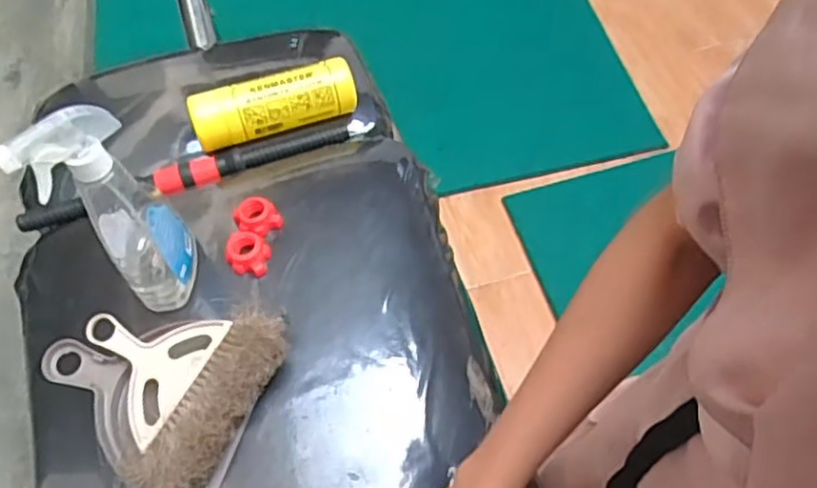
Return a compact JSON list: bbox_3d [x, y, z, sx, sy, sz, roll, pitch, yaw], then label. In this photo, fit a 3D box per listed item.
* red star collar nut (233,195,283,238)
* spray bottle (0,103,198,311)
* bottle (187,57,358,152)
[{"bbox_3d":[-0.160,-0.027,0.715,0.045,0.023,0.042,28,63,19],"label":"red star collar nut"},{"bbox_3d":[-0.250,-0.026,0.599,0.070,0.216,0.090,27,63,19],"label":"spray bottle"},{"bbox_3d":[-0.161,-0.172,0.819,0.197,0.055,0.060,-16,58,-7],"label":"bottle"}]

